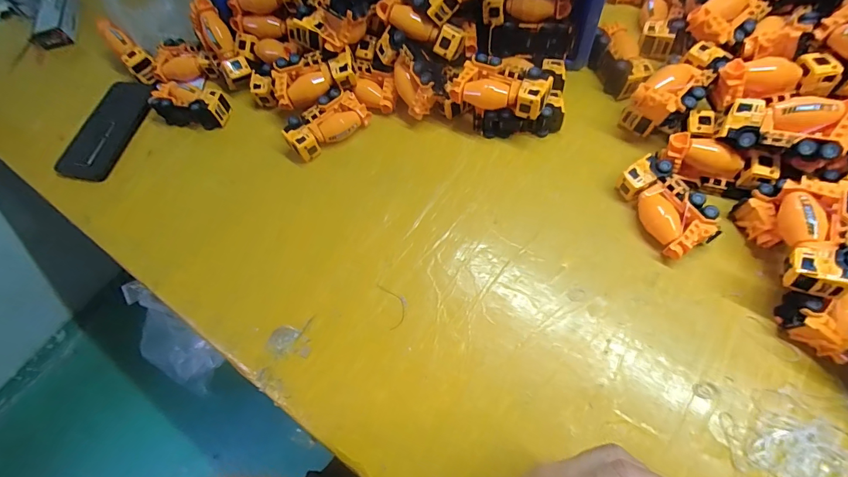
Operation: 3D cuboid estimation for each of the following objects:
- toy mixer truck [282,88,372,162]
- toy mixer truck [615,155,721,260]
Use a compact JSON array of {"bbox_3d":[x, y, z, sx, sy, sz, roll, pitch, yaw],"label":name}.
[{"bbox_3d":[-0.124,-0.144,0.507,0.106,0.040,0.051,-36,66,-10],"label":"toy mixer truck"},{"bbox_3d":[0.250,-0.033,0.410,0.054,0.036,0.104,-22,64,-4],"label":"toy mixer truck"}]

